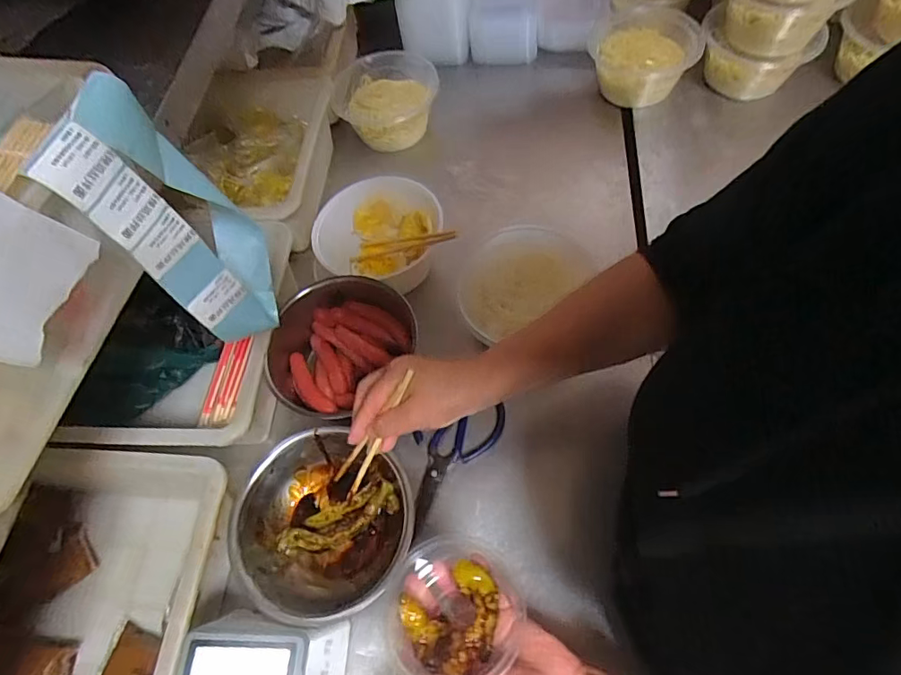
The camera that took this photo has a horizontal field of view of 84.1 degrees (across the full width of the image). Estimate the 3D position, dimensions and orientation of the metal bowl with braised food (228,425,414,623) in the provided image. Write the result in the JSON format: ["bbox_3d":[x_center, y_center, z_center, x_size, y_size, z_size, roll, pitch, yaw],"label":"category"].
[{"bbox_3d":[-0.133,0.191,0.517,0.169,0.064,0.166,-2,63,3],"label":"metal bowl with braised food"}]

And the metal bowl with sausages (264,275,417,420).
[{"bbox_3d":[-0.139,0.009,0.603,0.182,0.078,0.176,-2,63,3],"label":"metal bowl with sausages"}]

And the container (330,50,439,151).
[{"bbox_3d":[-0.102,-0.382,0.808,0.157,0.074,0.132,-1,63,3],"label":"container"}]

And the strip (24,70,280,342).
[{"bbox_3d":[-0.185,-0.078,0.357,0.047,0.203,0.103,-11,62,1],"label":"strip"}]

